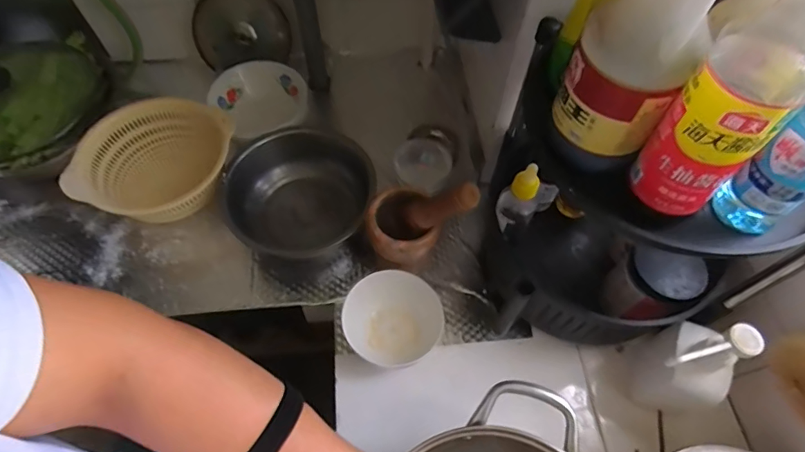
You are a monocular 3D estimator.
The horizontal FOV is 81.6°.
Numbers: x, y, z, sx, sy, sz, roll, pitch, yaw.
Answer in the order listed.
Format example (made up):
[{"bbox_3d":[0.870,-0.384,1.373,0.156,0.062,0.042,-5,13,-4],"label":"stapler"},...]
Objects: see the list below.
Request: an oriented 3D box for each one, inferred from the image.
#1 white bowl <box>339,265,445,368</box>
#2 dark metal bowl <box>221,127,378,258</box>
[{"bbox_3d":[-0.008,0.120,0.617,0.117,0.069,0.120,0,60,-1],"label":"white bowl"},{"bbox_3d":[-0.151,-0.041,0.714,0.198,0.108,0.209,0,60,-1],"label":"dark metal bowl"}]

